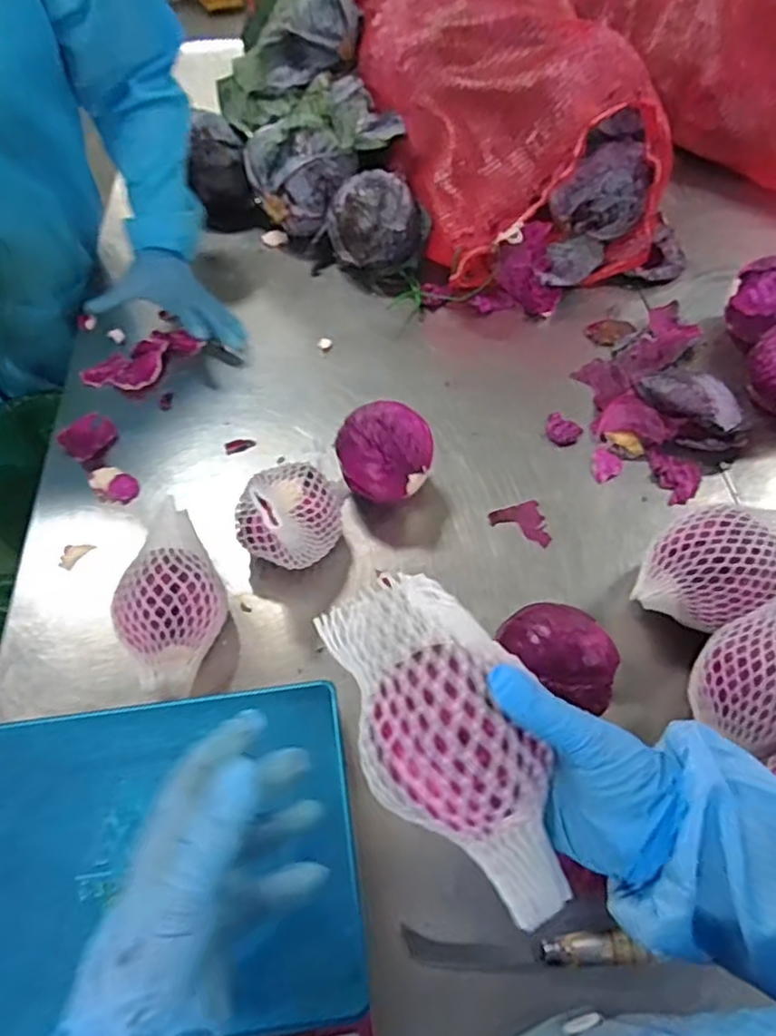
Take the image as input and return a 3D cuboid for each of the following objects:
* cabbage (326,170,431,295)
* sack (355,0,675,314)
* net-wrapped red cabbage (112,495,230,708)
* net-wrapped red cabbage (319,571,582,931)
[{"bbox_3d":[-0.015,-0.402,0.969,0.140,0.111,0.120,1,55,1],"label":"cabbage"},{"bbox_3d":[0.161,-0.633,1.053,0.363,0.249,0.635,-11,56,-8],"label":"sack"},{"bbox_3d":[-0.205,0.077,0.644,0.103,0.088,0.153,-26,59,-17],"label":"net-wrapped red cabbage"},{"bbox_3d":[0.035,0.122,0.365,0.086,0.079,0.188,-26,79,-17],"label":"net-wrapped red cabbage"}]

